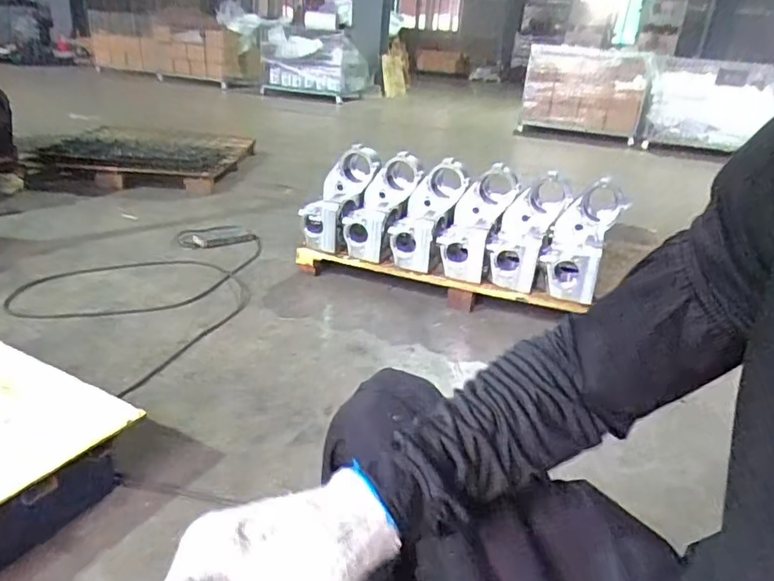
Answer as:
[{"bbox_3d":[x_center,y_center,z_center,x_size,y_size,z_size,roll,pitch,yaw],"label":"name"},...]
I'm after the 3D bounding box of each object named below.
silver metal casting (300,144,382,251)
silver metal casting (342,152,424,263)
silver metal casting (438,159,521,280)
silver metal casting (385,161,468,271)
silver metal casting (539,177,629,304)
[{"bbox_3d":[-0.161,-0.323,1.949,0.125,0.395,0.145,31,1,-42],"label":"silver metal casting"},{"bbox_3d":[-0.018,-0.286,1.906,0.126,0.377,0.118,29,1,44],"label":"silver metal casting"},{"bbox_3d":[0.292,-0.220,1.816,0.147,0.391,0.105,20,-9,31],"label":"silver metal casting"},{"bbox_3d":[0.122,-0.251,1.832,0.157,0.364,0.089,22,-7,35],"label":"silver metal casting"},{"bbox_3d":[0.584,-0.159,1.710,0.186,0.379,0.109,16,-15,24],"label":"silver metal casting"}]

